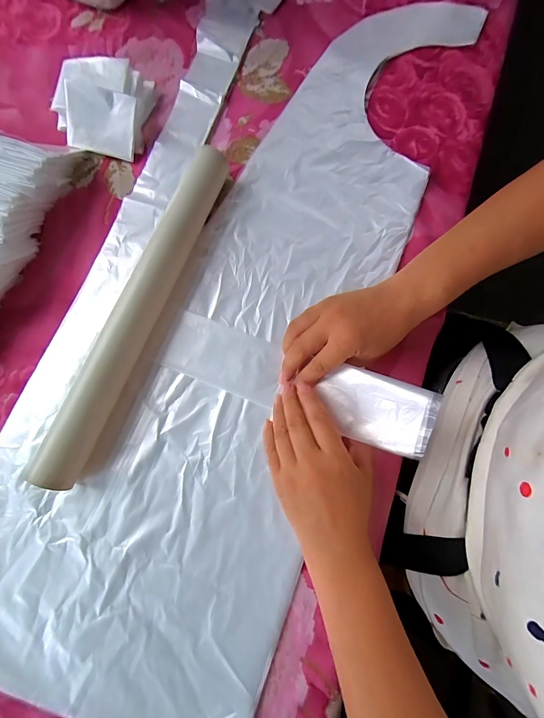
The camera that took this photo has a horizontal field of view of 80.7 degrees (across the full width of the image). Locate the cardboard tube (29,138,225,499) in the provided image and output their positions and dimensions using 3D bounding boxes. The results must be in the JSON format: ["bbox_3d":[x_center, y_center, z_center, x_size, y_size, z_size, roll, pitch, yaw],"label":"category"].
[{"bbox_3d":[-0.130,-0.053,0.313,0.041,0.038,0.349,22,79,5],"label":"cardboard tube"}]

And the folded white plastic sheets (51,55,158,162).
[{"bbox_3d":[-0.197,-0.295,0.370,0.104,0.039,0.103,11,78,3],"label":"folded white plastic sheets"}]

